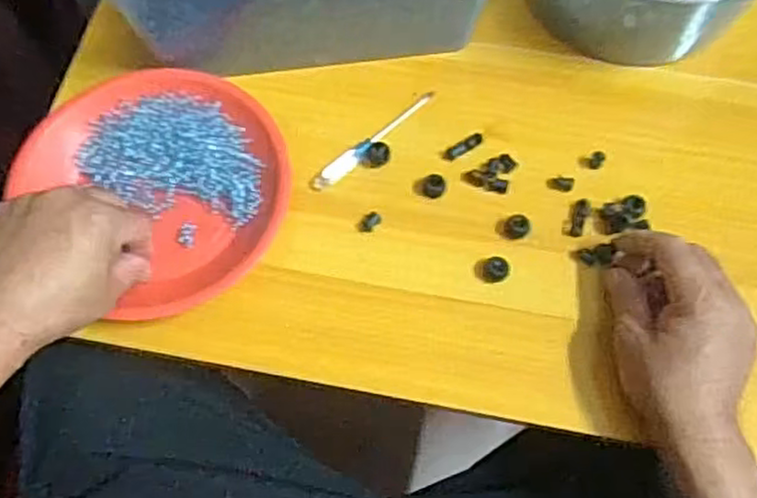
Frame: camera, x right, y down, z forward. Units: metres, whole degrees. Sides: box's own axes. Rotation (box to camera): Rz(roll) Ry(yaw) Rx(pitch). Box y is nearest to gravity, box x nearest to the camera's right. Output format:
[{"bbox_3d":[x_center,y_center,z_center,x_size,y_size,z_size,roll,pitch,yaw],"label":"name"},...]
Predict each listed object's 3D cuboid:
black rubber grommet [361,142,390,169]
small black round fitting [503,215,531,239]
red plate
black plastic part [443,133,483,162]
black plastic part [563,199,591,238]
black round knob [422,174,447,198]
[{"bbox_3d":[-0.002,-0.070,0.527,0.017,0.011,0.019,35,70,14],"label":"black rubber grommet"},{"bbox_3d":[0.098,-0.016,0.503,0.018,0.006,0.019,0,66,-1],"label":"small black round fitting"},{"bbox_3d":[-0.155,-0.053,0.515,0.163,0.028,0.188,-38,72,-16],"label":"red plate"},{"bbox_3d":[0.064,-0.076,0.537,0.033,0.005,0.011,-29,70,-13],"label":"black plastic part"},{"bbox_3d":[0.143,-0.022,0.511,0.014,0.011,0.029,22,81,9],"label":"black plastic part"},{"bbox_3d":[0.040,-0.046,0.517,0.017,0.009,0.016,0,66,-1],"label":"black round knob"}]

